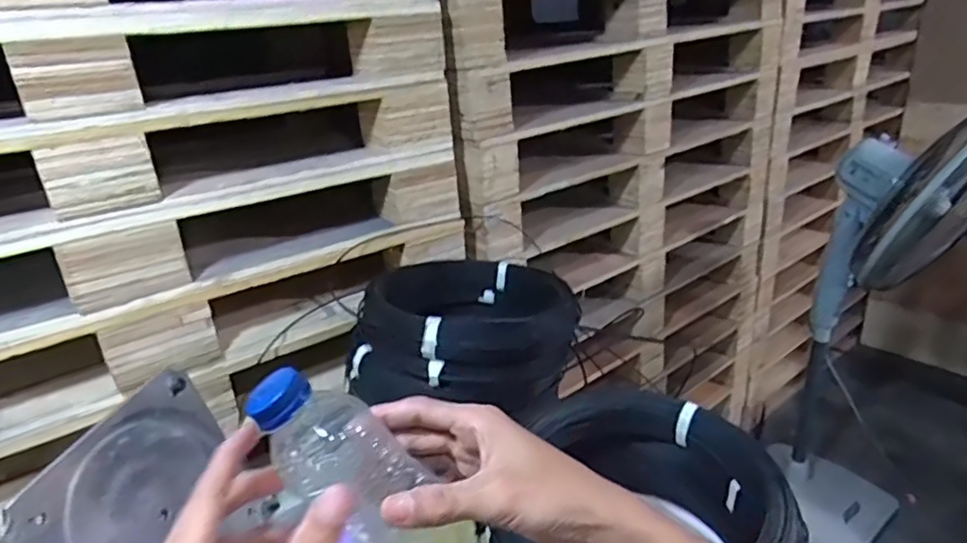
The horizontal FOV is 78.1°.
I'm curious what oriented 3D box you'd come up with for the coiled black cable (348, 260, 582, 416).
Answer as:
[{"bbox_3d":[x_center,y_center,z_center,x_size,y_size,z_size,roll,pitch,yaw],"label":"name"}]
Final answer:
[{"bbox_3d":[-0.032,0.073,0.863,0.323,0.141,0.298,-2,25,6],"label":"coiled black cable"}]

